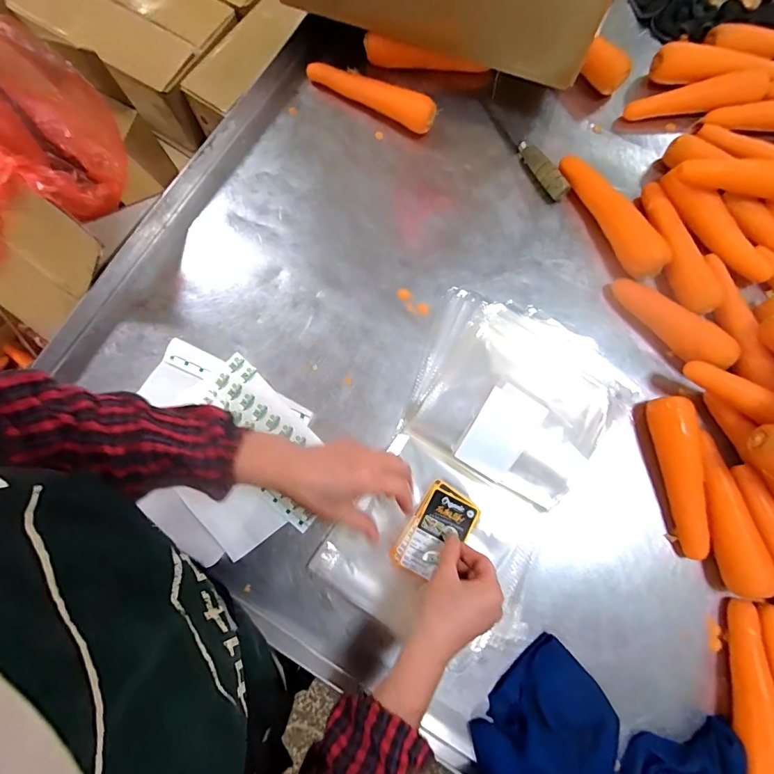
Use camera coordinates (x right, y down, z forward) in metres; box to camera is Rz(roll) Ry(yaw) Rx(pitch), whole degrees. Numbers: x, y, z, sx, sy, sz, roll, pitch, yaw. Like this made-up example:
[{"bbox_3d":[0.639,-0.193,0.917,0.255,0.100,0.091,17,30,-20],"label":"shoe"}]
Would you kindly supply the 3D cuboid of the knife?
[{"bbox_3d":[0.190,-0.342,0.606,0.022,0.034,0.194,-32,80,-6],"label":"knife"}]

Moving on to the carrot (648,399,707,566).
[{"bbox_3d":[0.356,0.105,0.510,0.035,0.042,0.184,-7,78,-1],"label":"carrot"}]

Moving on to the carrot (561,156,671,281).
[{"bbox_3d":[0.303,-0.234,0.577,0.040,0.046,0.201,-28,79,-6],"label":"carrot"}]

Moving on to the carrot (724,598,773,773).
[{"bbox_3d":[0.404,0.348,0.460,0.039,0.046,0.203,8,78,2],"label":"carrot"}]

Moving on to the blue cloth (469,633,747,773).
[{"bbox_3d":[0.245,0.408,0.456,0.272,0.040,0.167,25,79,5],"label":"blue cloth"}]

